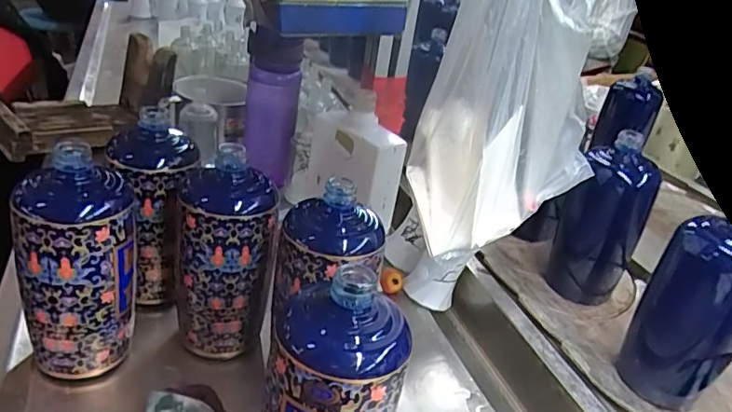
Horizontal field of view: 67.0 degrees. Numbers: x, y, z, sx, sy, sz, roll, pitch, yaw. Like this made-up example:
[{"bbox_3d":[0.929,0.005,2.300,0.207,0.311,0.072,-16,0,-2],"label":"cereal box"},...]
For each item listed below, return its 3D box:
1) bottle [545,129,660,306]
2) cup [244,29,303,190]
[{"bbox_3d":[0.252,0.016,0.599,0.077,0.167,0.060,-9,33,-29],"label":"bottle"},{"bbox_3d":[-0.133,-0.143,0.782,0.075,0.212,0.087,2,29,-12],"label":"cup"}]

